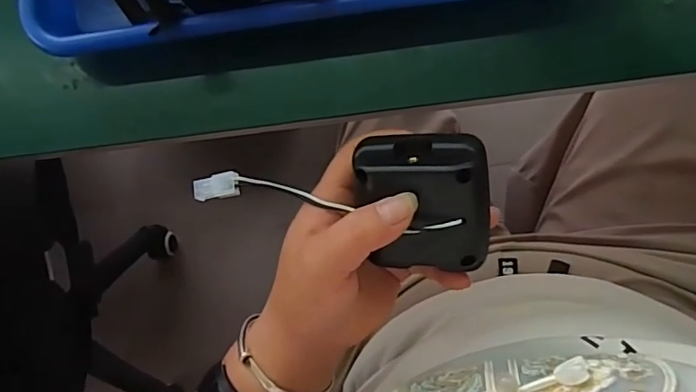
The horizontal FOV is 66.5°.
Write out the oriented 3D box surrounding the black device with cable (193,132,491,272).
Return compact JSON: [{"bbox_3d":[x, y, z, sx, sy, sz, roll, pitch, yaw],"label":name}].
[{"bbox_3d":[-0.006,0.001,0.266,0.151,0.033,0.062,3,85,7],"label":"black device with cable"}]

